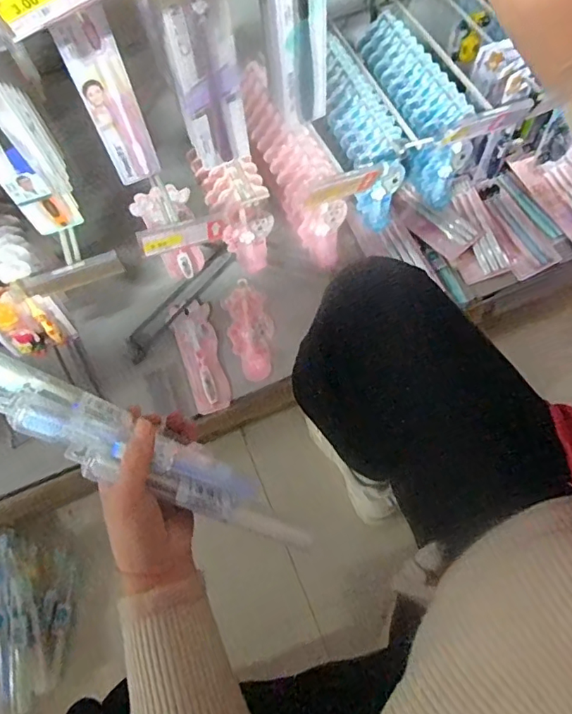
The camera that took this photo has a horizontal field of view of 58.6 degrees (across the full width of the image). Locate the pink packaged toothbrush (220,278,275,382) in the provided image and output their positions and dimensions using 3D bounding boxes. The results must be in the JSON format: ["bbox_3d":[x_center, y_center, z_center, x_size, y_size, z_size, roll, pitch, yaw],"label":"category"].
[{"bbox_3d":[-0.059,-0.048,0.871,0.078,0.028,0.181,-17,67,-5],"label":"pink packaged toothbrush"}]

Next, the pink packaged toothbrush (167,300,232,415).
[{"bbox_3d":[-0.146,-0.004,0.858,0.069,0.008,0.208,-15,66,-4],"label":"pink packaged toothbrush"}]

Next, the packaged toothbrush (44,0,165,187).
[{"bbox_3d":[-0.164,-0.236,0.492,0.048,0.185,0.023,-20,67,-6],"label":"packaged toothbrush"}]

